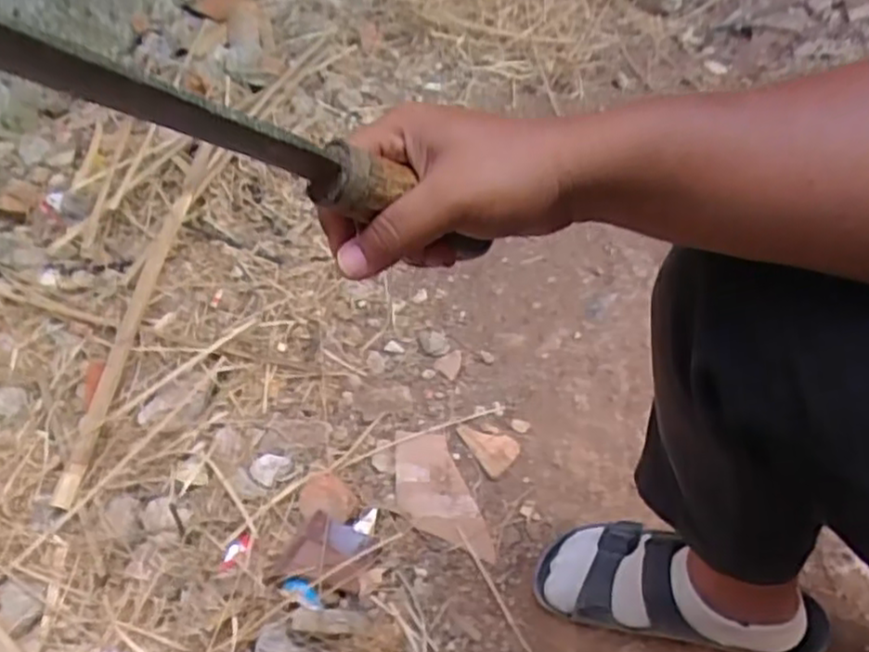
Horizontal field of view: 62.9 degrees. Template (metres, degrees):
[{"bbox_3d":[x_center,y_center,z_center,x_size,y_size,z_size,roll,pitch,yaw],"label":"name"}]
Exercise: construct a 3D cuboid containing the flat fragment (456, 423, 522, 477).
[{"bbox_3d":[0.066,0.141,0.857,0.051,0.007,0.080,-29,52,-20],"label":"flat fragment"}]

